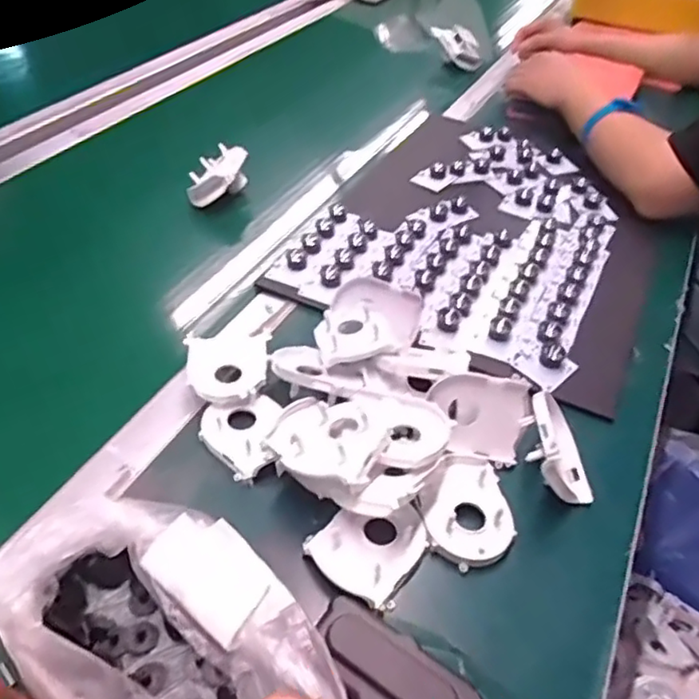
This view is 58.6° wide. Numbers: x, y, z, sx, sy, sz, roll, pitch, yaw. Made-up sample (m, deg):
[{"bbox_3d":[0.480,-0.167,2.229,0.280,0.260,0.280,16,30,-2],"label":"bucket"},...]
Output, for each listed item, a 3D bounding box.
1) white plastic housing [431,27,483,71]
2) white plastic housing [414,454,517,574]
[{"bbox_3d":[0.183,-0.528,1.082,0.047,0.043,0.108,-23,50,-24],"label":"white plastic housing"},{"bbox_3d":[0.085,0.116,0.458,0.065,0.019,0.083,-7,45,-11],"label":"white plastic housing"}]

